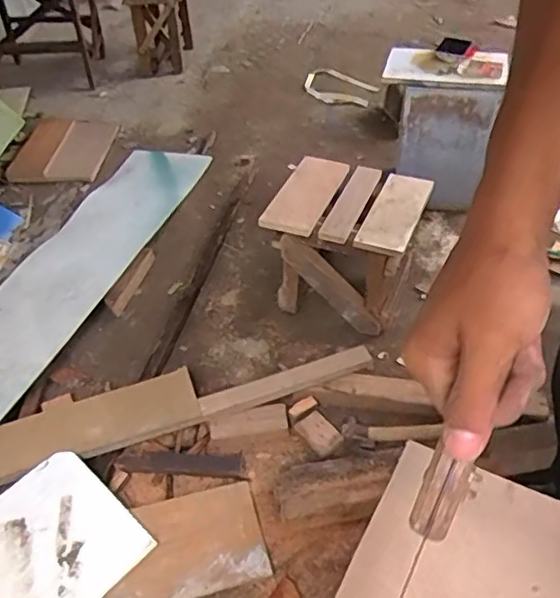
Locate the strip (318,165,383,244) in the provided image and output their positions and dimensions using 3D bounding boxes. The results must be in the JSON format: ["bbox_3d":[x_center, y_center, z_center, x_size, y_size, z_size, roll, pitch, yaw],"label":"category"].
[{"bbox_3d":[0.156,-0.216,1.330,0.064,0.020,0.291,13,45,17],"label":"strip"}]

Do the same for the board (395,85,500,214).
[{"bbox_3d":[0.435,-0.404,1.658,0.228,0.313,0.028,7,28,6],"label":"board"}]

